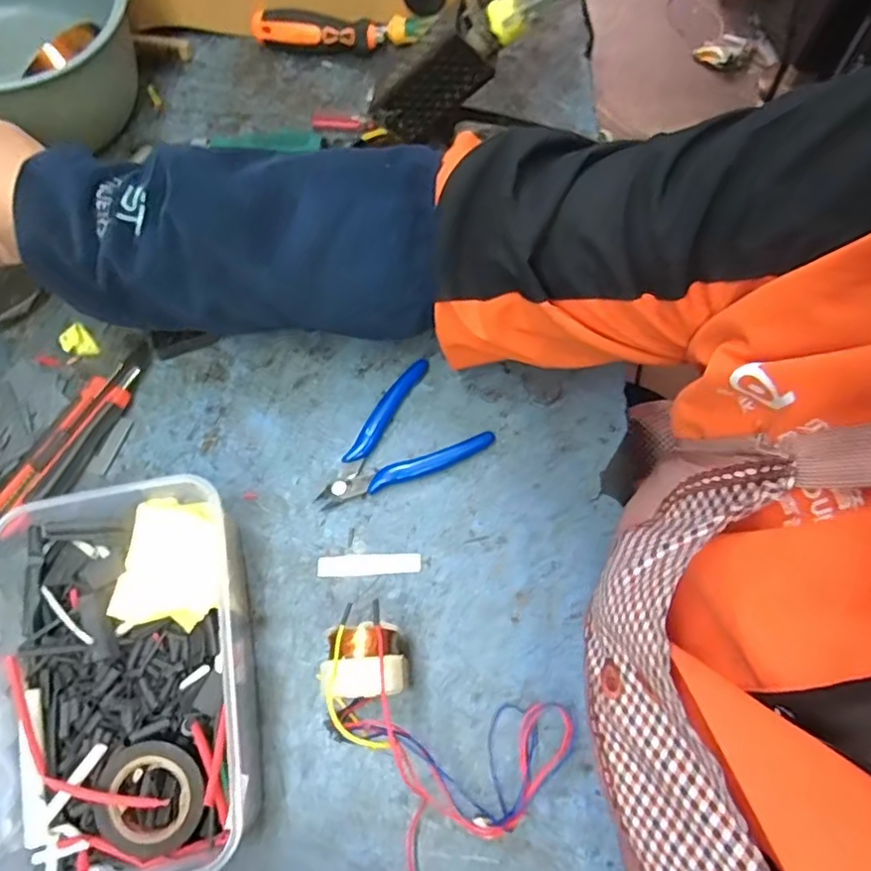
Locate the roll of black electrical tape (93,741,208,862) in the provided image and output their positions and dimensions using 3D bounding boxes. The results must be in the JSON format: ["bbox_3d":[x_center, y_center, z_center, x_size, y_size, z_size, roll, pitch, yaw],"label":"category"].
[{"bbox_3d":[-0.149,0.190,0.326,0.055,0.012,0.055,17,84,-3],"label":"roll of black electrical tape"}]

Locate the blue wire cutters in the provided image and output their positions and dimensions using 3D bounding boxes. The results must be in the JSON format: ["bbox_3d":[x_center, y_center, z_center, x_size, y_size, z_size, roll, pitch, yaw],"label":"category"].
[{"bbox_3d":[-0.032,0.006,0.433,0.116,0.012,0.079,-34,70,-11],"label":"blue wire cutters"}]

